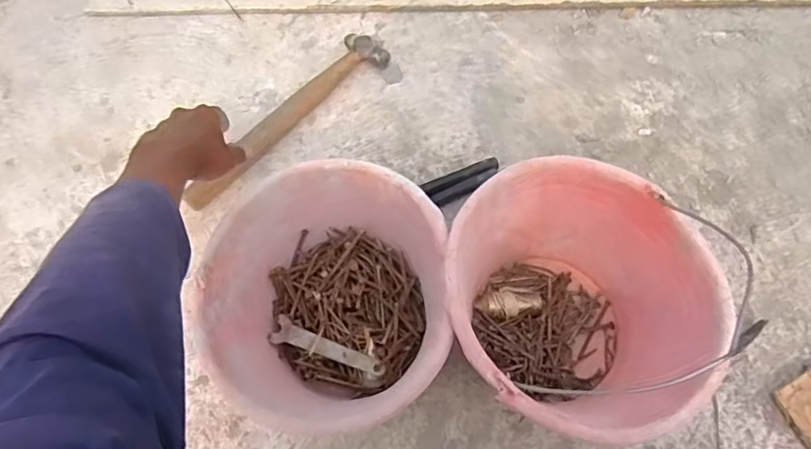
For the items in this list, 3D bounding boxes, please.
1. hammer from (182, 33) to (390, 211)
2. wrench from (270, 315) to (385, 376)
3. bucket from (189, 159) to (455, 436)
[{"bbox_3d":[-0.152,-0.135,0.733,0.068,0.037,0.324,39,73,17],"label":"hammer"},{"bbox_3d":[-0.083,0.131,0.582,0.131,0.006,0.028,20,68,20],"label":"wrench"},{"bbox_3d":[-0.070,0.079,0.570,0.214,0.158,0.243,-2,68,2],"label":"bucket"}]

